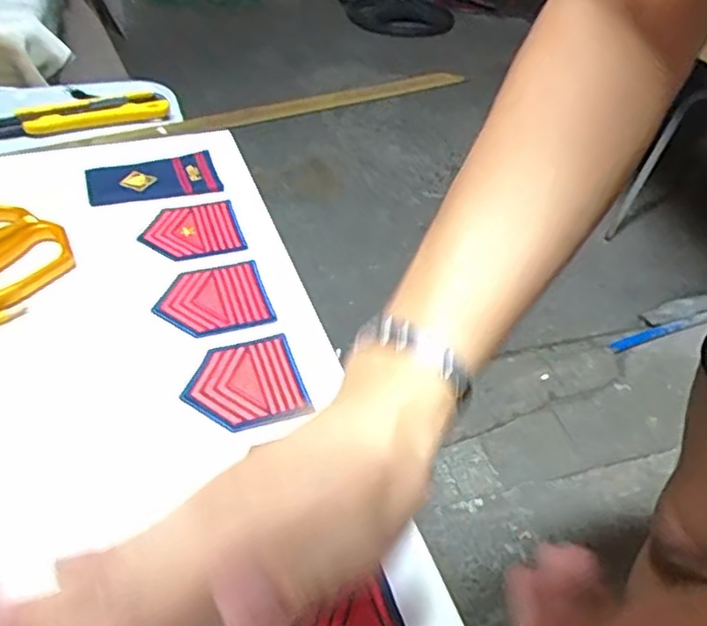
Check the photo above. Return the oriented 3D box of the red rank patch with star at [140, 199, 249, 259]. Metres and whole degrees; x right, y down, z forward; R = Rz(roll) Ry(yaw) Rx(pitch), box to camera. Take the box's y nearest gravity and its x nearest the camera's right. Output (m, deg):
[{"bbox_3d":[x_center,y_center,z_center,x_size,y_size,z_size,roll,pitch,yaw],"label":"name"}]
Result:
[{"bbox_3d":[-0.119,-0.060,0.485,0.068,0.006,0.062,-11,43,-17],"label":"red rank patch with star"}]

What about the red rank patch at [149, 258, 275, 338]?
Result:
[{"bbox_3d":[-0.092,-0.008,0.433,0.069,0.007,0.059,-12,49,-17],"label":"red rank patch"}]

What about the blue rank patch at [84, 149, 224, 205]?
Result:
[{"bbox_3d":[-0.158,-0.106,0.524,0.098,0.004,0.057,-13,44,-20],"label":"blue rank patch"}]

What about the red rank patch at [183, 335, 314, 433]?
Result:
[{"bbox_3d":[-0.063,0.041,0.382,0.065,0.005,0.060,-13,44,-19],"label":"red rank patch"}]

